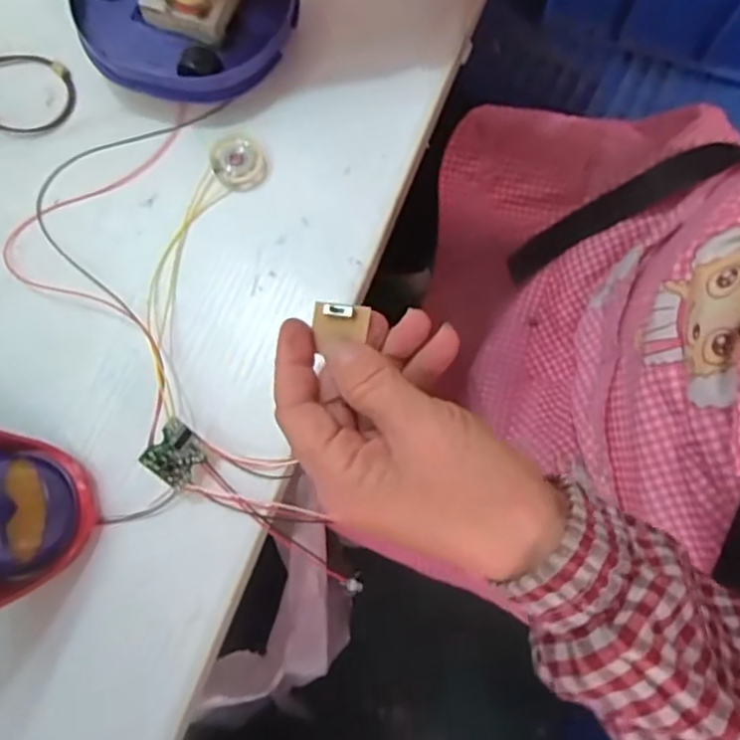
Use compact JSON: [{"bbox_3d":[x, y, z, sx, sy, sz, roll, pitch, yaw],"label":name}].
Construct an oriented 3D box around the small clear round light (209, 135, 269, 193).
[{"bbox_3d":[-0.068,-0.107,0.330,0.026,0.006,0.029,-20,77,-3],"label":"small clear round light"}]

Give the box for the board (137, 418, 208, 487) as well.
[{"bbox_3d":[-0.086,0.037,0.286,0.024,0.004,0.024,44,59,-22],"label":"board"}]

